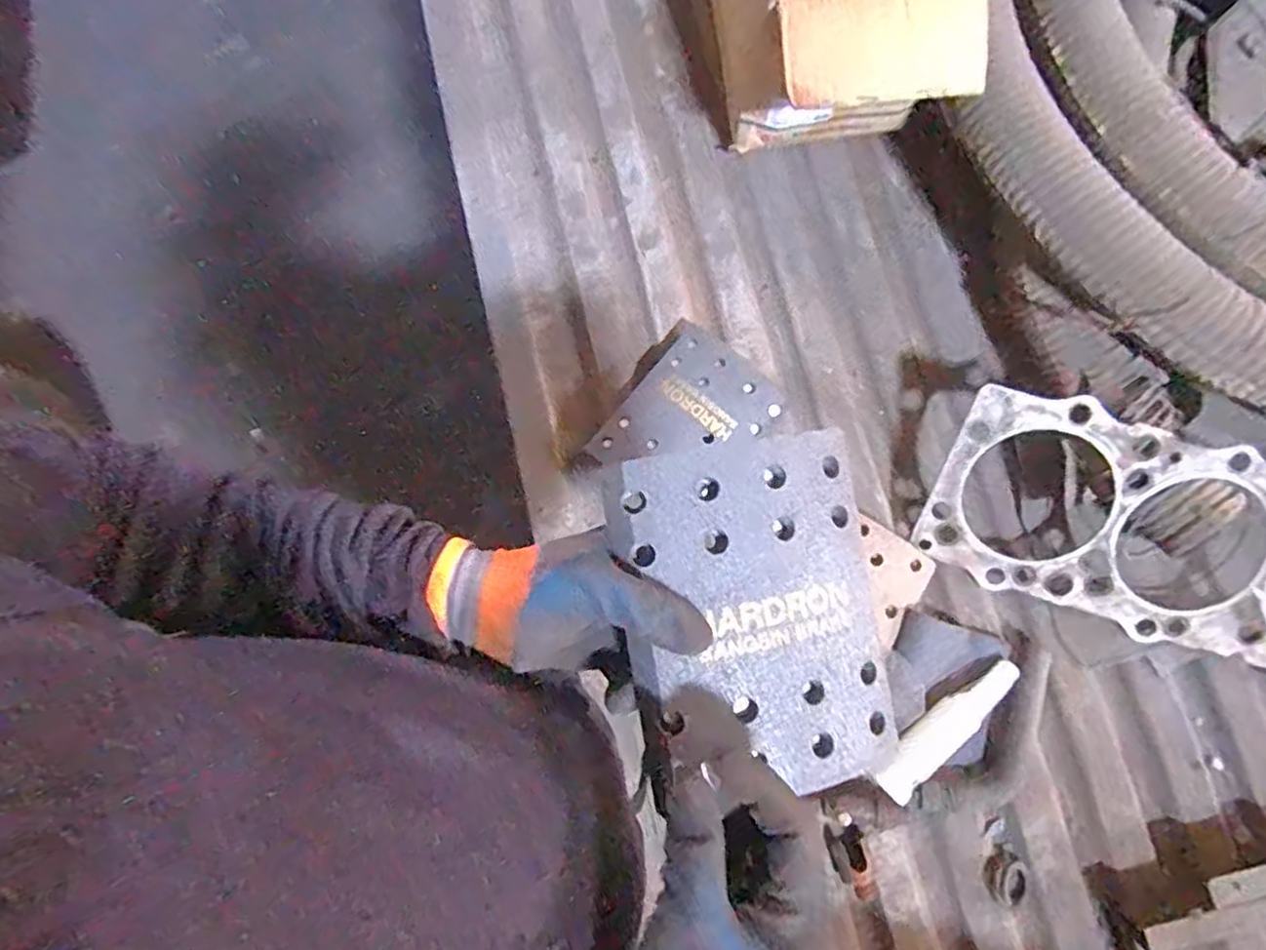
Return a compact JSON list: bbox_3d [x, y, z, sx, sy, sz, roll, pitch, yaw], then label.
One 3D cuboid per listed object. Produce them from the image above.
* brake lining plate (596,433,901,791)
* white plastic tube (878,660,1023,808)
[{"bbox_3d":[0.073,0.079,0.398,0.147,0.017,0.193,-10,87,-15],"label":"brake lining plate"},{"bbox_3d":[0.335,0.267,0.748,0.191,0.037,0.044,-41,81,-8],"label":"white plastic tube"}]

